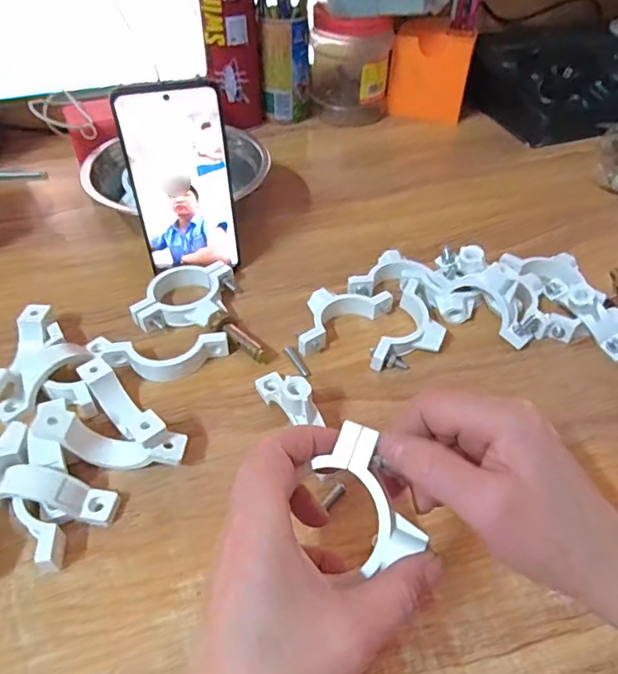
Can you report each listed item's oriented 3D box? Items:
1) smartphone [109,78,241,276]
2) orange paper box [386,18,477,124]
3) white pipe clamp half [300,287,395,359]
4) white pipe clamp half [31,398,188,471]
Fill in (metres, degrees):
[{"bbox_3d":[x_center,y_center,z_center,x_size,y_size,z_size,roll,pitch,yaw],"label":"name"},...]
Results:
[{"bbox_3d":[-0.098,-0.118,0.410,0.075,0.146,0.006,-11,42,-10],"label":"smartphone"},{"bbox_3d":[0.157,-0.337,0.671,0.097,0.098,0.063,15,48,14],"label":"orange paper box"},{"bbox_3d":[0.020,-0.020,0.421,0.090,0.018,0.044,-29,53,-25],"label":"white pipe clamp half"},{"bbox_3d":[-0.122,0.065,0.329,0.089,0.035,0.024,7,46,6],"label":"white pipe clamp half"}]

